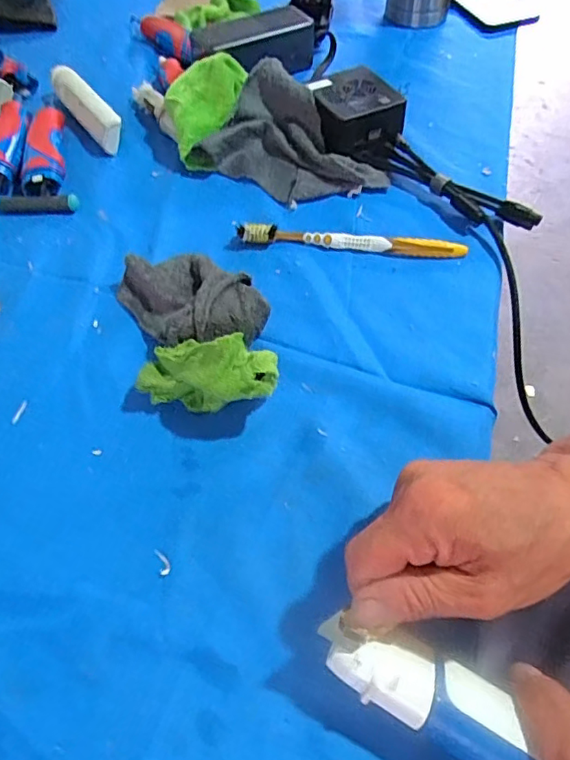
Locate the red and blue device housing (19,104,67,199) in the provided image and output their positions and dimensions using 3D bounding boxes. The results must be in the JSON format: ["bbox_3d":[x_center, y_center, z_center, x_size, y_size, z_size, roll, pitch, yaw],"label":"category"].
[{"bbox_3d":[-0.227,-0.219,0.512,0.037,0.023,0.125,-10,56,-6],"label":"red and blue device housing"}]

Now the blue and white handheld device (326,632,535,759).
[{"bbox_3d":[0.066,0.141,0.243,0.090,0.017,0.033,24,59,13],"label":"blue and white handheld device"}]

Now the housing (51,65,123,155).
[{"bbox_3d":[-0.203,-0.277,0.549,0.028,0.031,0.148,-30,60,-18],"label":"housing"}]

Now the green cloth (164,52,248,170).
[{"bbox_3d":[-0.078,-0.259,0.513,0.066,0.032,0.121,10,74,8],"label":"green cloth"}]

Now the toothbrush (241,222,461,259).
[{"bbox_3d":[0.054,-0.116,0.443,0.183,0.018,0.016,5,56,4],"label":"toothbrush"}]

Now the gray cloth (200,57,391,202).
[{"bbox_3d":[0.018,-0.216,0.488,0.153,0.055,0.103,25,60,17],"label":"gray cloth"}]

